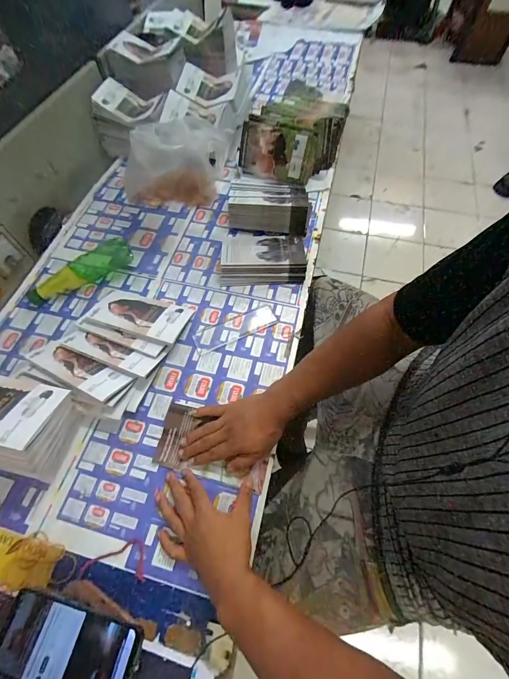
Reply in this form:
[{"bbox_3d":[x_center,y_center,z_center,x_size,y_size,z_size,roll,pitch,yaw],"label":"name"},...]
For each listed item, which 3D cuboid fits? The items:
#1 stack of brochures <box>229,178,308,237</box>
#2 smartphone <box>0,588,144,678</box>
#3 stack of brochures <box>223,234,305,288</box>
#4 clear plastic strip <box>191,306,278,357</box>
[{"bbox_3d":[0.036,-0.325,0.715,0.185,0.060,0.165,4,62,3],"label":"stack of brochures"},{"bbox_3d":[-0.211,0.346,0.339,0.161,0.014,0.077,11,62,7],"label":"smartphone"},{"bbox_3d":[0.017,-0.183,0.661,0.177,0.031,0.143,-1,62,0],"label":"stack of brochures"},{"bbox_3d":[-0.035,-0.022,0.588,0.166,0.004,0.047,-24,64,-12],"label":"clear plastic strip"}]

